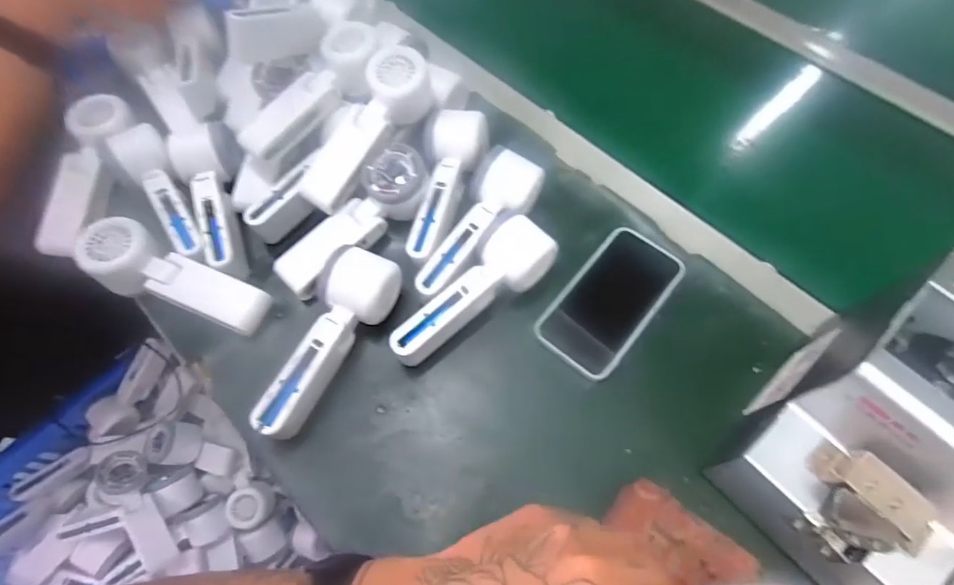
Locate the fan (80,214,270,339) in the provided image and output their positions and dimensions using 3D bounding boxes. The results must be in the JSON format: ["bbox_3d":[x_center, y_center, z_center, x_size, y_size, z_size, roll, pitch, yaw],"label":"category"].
[{"bbox_3d":[-0.260,-0.009,0.432,0.160,0.040,0.060,25,65,-4],"label":"fan"}]

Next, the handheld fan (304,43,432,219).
[{"bbox_3d":[-0.102,-0.150,0.464,0.051,0.051,0.168,33,83,16],"label":"handheld fan"}]

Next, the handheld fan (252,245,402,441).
[{"bbox_3d":[-0.119,0.043,0.412,0.053,0.057,0.163,18,64,9],"label":"handheld fan"}]

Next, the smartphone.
[{"bbox_3d":[0.121,0.006,0.447,0.076,0.012,0.146,37,69,17],"label":"smartphone"}]

